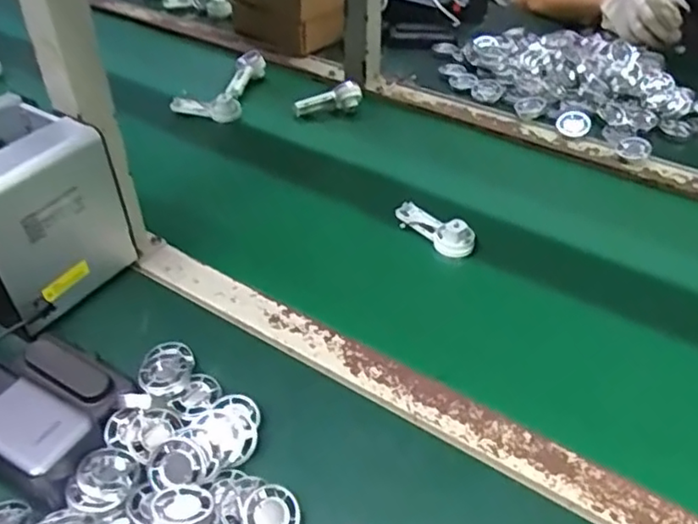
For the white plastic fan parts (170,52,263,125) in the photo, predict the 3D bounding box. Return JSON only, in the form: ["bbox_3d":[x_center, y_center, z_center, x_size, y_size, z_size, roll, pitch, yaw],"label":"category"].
[{"bbox_3d":[-0.176,-0.253,0.920,0.083,0.027,0.166,10,43,10],"label":"white plastic fan parts"}]

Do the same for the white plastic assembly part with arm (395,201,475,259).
[{"bbox_3d":[0.090,-0.041,0.683,0.035,0.032,0.094,-32,51,-31],"label":"white plastic assembly part with arm"}]

